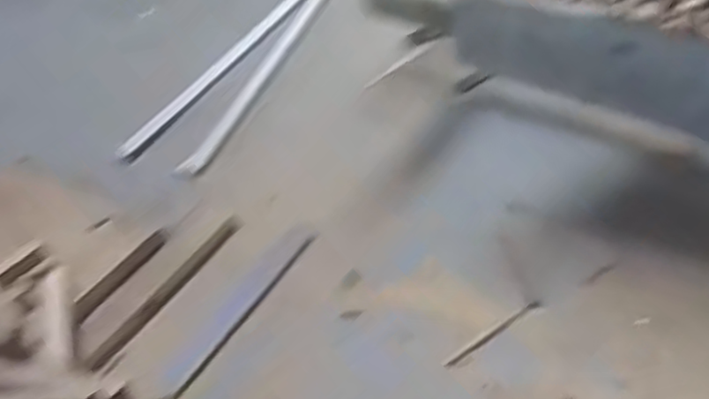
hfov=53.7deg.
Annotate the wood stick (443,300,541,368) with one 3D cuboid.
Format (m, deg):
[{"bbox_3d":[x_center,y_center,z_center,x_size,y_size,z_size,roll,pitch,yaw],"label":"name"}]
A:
[{"bbox_3d":[0.311,0.299,1.573,0.270,0.006,0.020,-28,47,-21],"label":"wood stick"}]

